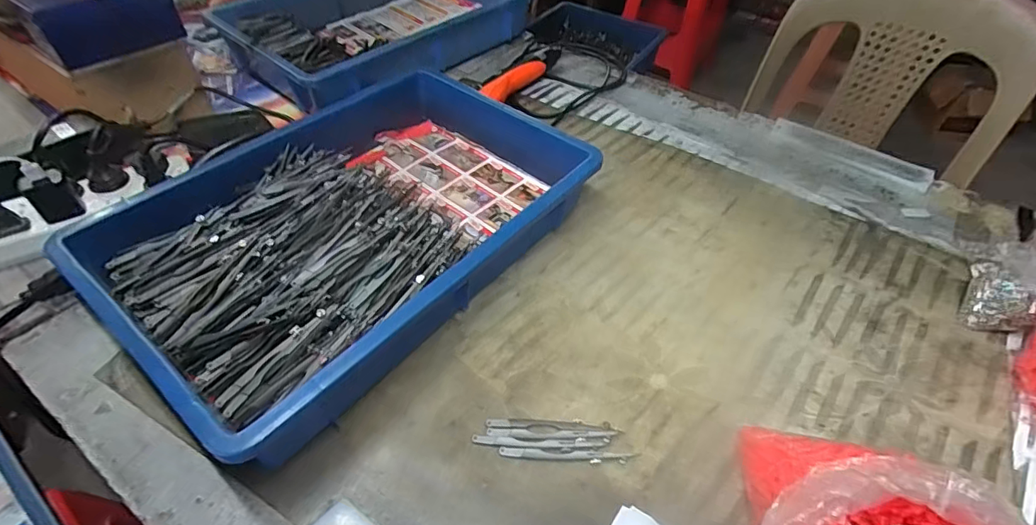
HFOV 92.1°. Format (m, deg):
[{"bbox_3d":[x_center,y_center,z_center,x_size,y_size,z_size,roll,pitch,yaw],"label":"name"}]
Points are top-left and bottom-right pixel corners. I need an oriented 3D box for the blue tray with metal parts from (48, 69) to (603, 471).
[{"bbox_3d":[-0.152,-0.041,0.496,0.279,0.076,0.421,33,54,23],"label":"blue tray with metal parts"}]

